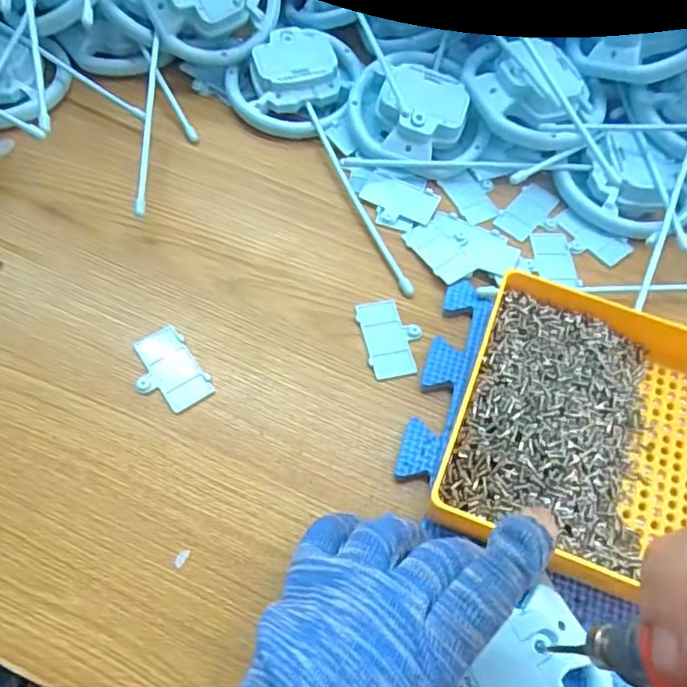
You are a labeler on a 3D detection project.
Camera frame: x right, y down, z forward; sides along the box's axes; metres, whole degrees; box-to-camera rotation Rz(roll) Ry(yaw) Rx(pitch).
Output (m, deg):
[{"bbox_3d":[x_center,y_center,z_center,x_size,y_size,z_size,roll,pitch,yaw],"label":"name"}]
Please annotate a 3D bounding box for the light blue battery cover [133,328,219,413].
[{"bbox_3d":[-0.103,0.015,0.345,0.036,0.004,0.054,-32,68,-19],"label":"light blue battery cover"}]

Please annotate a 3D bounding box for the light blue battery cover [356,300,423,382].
[{"bbox_3d":[0.030,-0.004,0.364,0.035,0.004,0.054,-10,62,-9],"label":"light blue battery cover"}]

